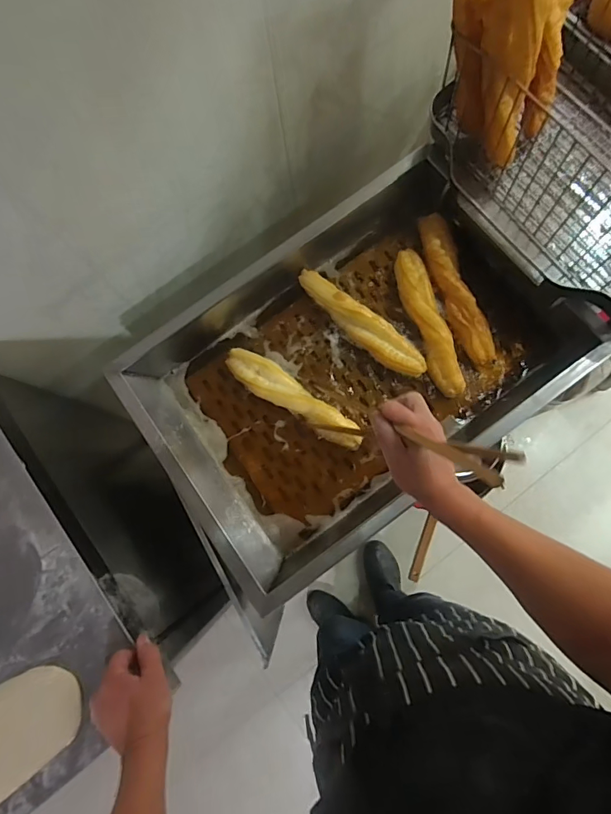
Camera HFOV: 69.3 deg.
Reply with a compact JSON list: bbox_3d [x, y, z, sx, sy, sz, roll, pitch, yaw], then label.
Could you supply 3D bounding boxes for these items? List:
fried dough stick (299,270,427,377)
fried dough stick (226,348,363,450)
[{"bbox_3d":[0.098,-0.149,0.783,0.271,0.050,0.054,40,84,10],"label":"fried dough stick"},{"bbox_3d":[-0.021,-0.019,0.763,0.272,0.039,0.058,34,83,9],"label":"fried dough stick"}]

